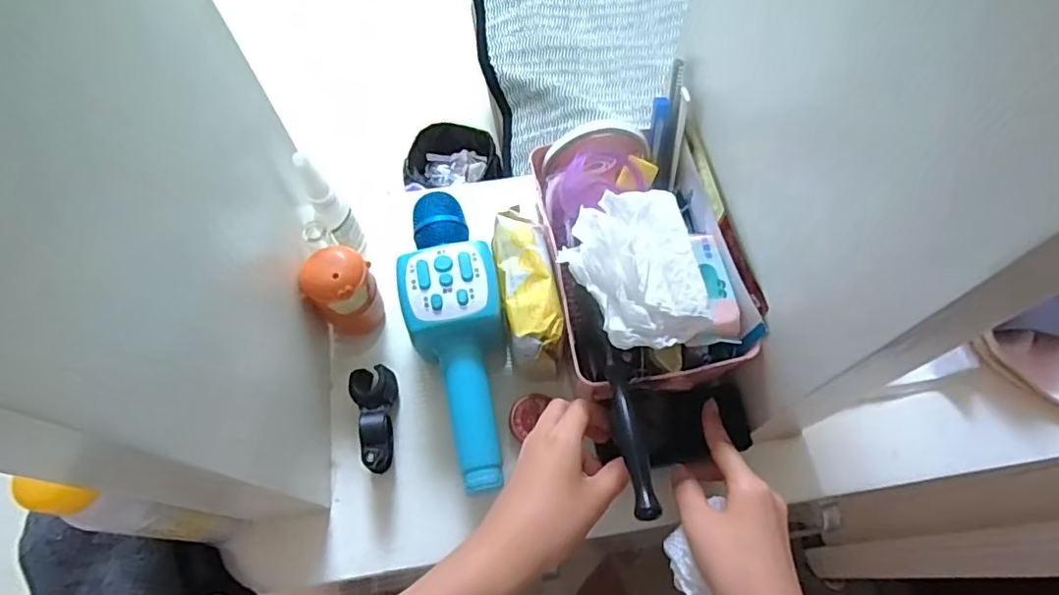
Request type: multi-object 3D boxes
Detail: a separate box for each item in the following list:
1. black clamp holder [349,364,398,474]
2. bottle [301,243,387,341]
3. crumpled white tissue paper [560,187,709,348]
[{"bbox_3d":[-0.119,0.090,0.440,0.031,0.030,0.078,-4,65,-3],"label":"black clamp holder"},{"bbox_3d":[-0.149,-0.002,0.468,0.051,0.085,0.045,-39,71,-17],"label":"bottle"},{"bbox_3d":[0.066,-0.021,0.376,0.084,0.033,0.105,-8,65,-5],"label":"crumpled white tissue paper"}]

